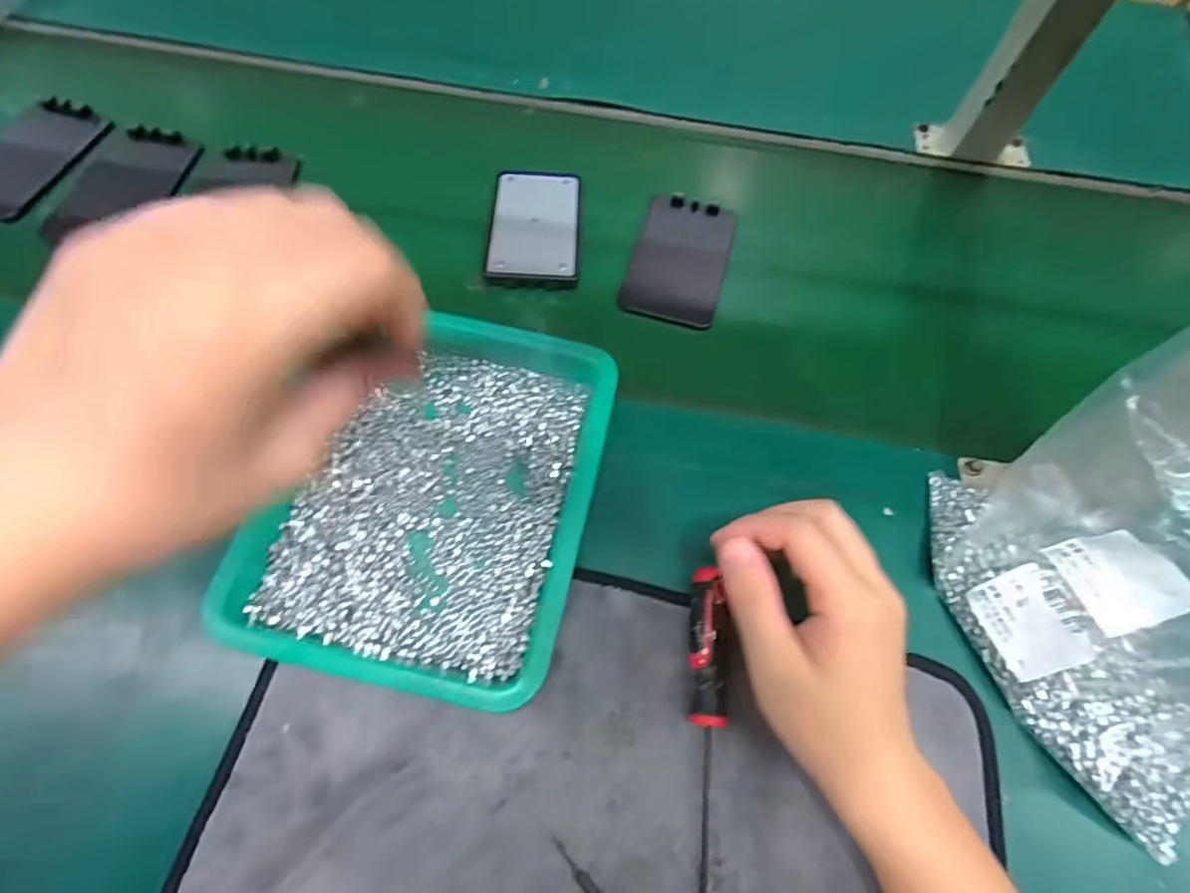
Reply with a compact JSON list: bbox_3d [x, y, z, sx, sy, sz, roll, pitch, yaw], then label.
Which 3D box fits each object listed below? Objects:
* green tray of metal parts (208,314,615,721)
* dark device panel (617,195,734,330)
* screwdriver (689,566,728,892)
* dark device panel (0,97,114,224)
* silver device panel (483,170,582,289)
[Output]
[{"bbox_3d":[-0.087,0.019,0.345,0.170,0.029,0.229,14,63,3],"label":"green tray of metal parts"},{"bbox_3d":[0.067,-0.148,0.457,0.071,0.012,0.116,16,63,4],"label":"dark device panel"},{"bbox_3d":[0.057,0.138,0.297,0.018,0.013,0.148,4,73,-1],"label":"screwdriver"},{"bbox_3d":[-0.460,-0.233,0.475,0.075,0.007,0.123,29,71,7],"label":"dark device panel"},{"bbox_3d":[-0.046,-0.177,0.460,0.069,0.011,0.127,2,63,-3],"label":"silver device panel"}]

